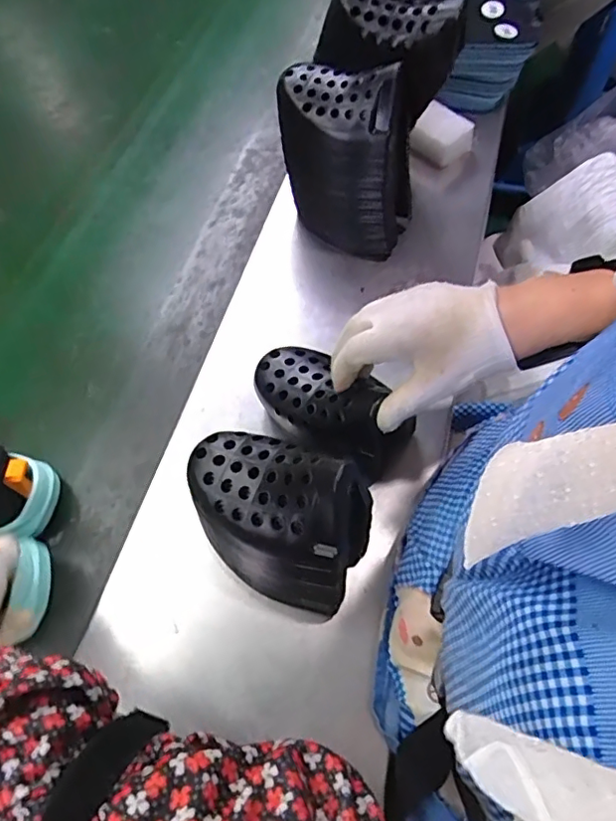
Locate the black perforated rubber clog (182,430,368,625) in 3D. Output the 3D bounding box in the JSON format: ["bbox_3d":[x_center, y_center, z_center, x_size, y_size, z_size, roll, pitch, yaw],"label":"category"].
[{"bbox_3d":[-0.025,0.075,0.410,0.137,0.134,0.082,34,65,16],"label":"black perforated rubber clog"}]

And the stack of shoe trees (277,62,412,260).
[{"bbox_3d":[0.040,-0.238,0.562,0.130,0.172,0.093,2,60,4],"label":"stack of shoe trees"}]

